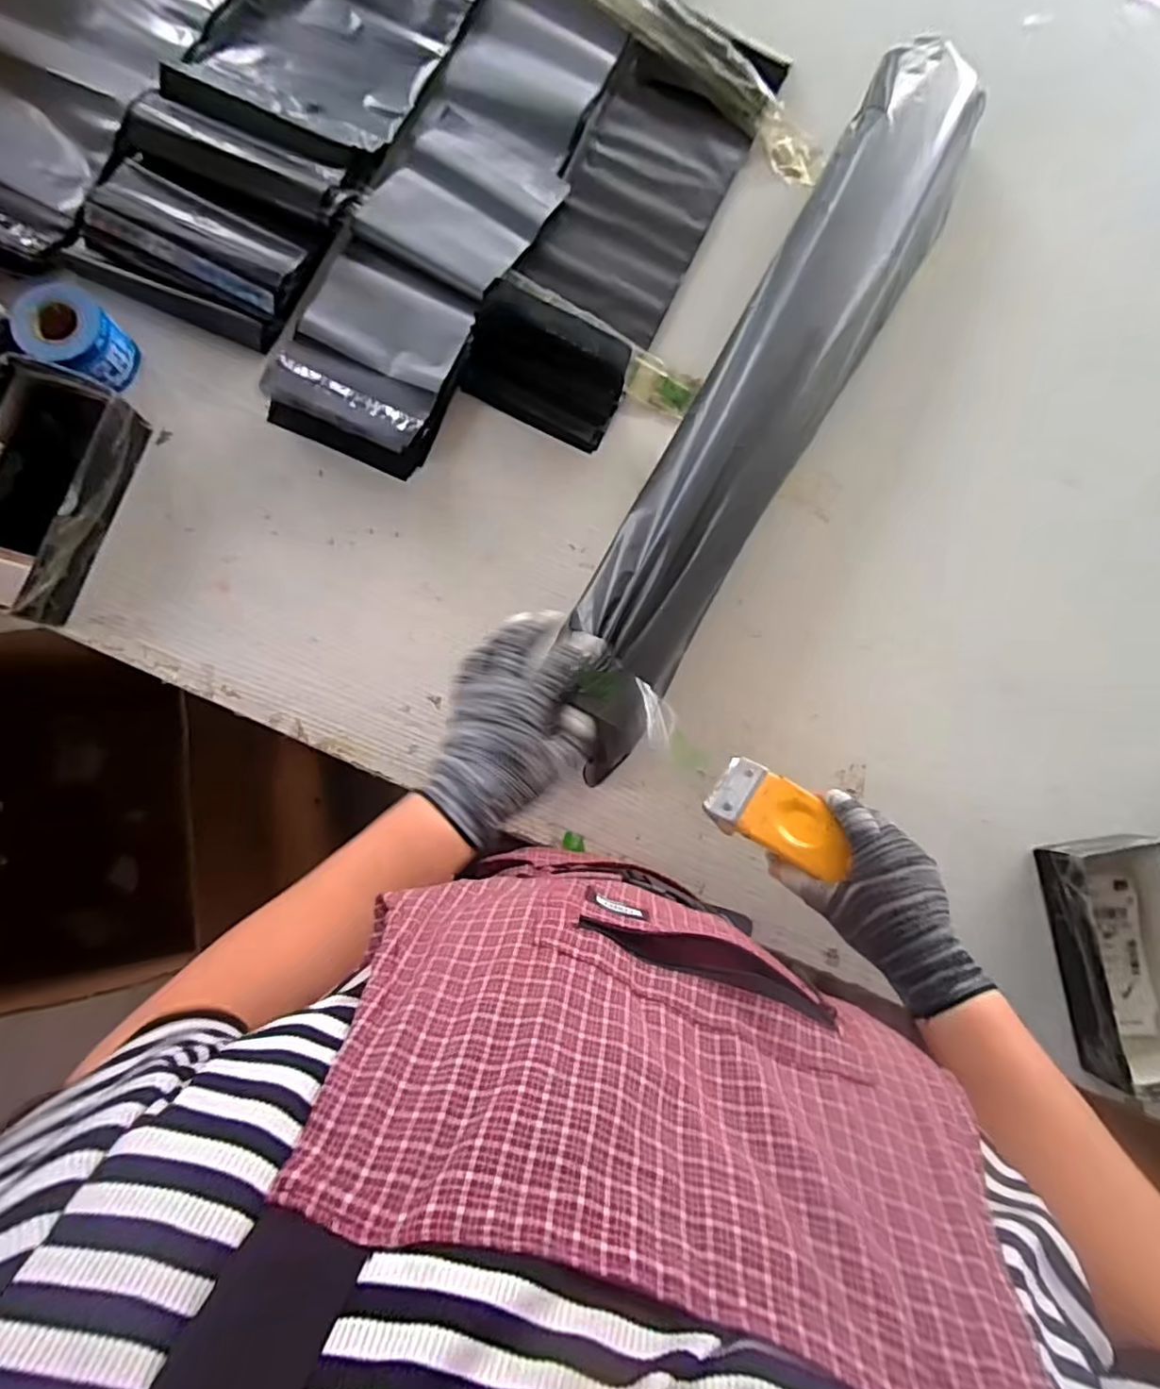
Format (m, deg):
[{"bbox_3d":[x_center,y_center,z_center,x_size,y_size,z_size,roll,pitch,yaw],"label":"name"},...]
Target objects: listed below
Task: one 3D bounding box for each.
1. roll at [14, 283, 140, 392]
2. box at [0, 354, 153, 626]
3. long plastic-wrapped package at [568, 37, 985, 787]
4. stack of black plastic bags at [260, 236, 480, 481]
[{"bbox_3d":[-0.469,-0.330,0.575,0.082,0.050,0.071,39,81,1],"label":"roll"},{"bbox_3d":[-0.491,-0.182,0.555,0.111,0.052,0.214,19,83,-1],"label":"box"},{"bbox_3d":[0.192,-0.295,0.596,0.127,0.101,0.794,29,82,0],"label":"long plastic-wrapped package"},{"bbox_3d":[-0.199,-0.334,0.602,0.160,0.051,0.197,23,81,-1],"label":"stack of black plastic bags"}]

